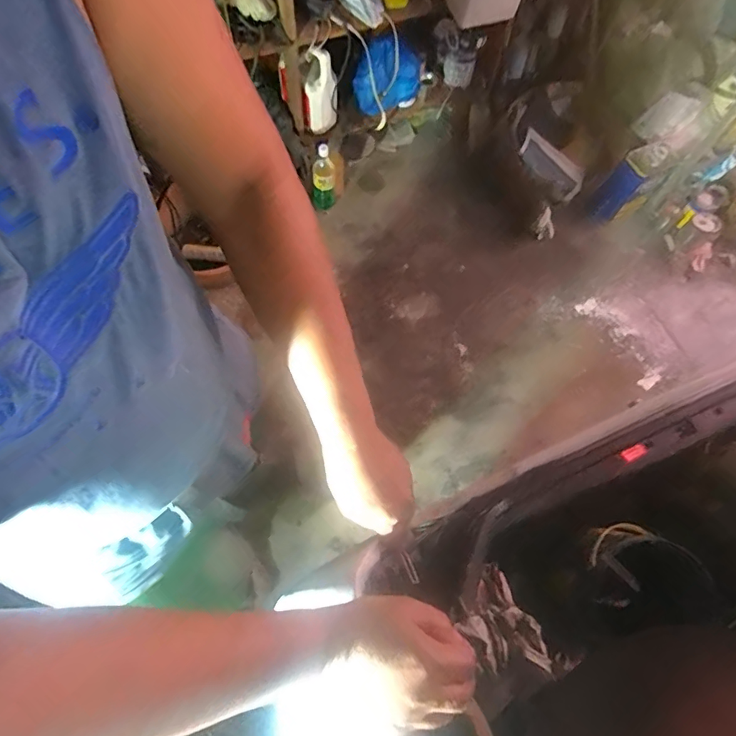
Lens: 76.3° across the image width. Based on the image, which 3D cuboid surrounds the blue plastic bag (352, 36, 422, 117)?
[{"bbox_3d":[0.078,-1.024,1.632,0.230,0.214,0.110,-40,74,-17],"label":"blue plastic bag"}]

